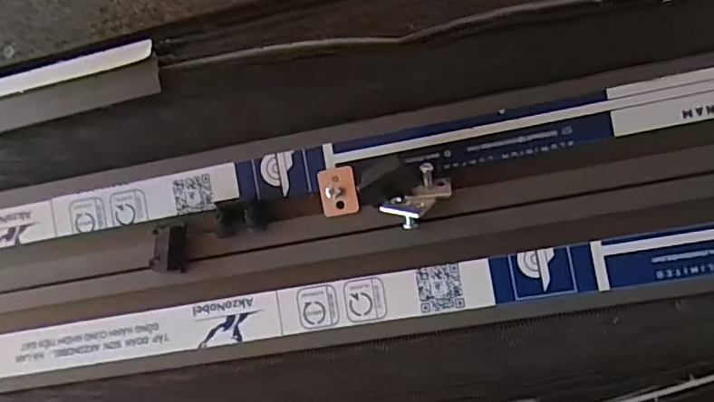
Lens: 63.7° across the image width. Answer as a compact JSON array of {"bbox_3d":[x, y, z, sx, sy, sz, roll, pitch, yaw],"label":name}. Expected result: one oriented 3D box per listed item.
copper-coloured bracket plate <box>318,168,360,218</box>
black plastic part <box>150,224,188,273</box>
[{"bbox_3d":[-0.008,-0.004,0.254,0.017,0.009,0.021,-8,85,9],"label":"copper-coloured bracket plate"},{"bbox_3d":[-0.086,0.022,0.263,0.013,0.011,0.021,4,87,9],"label":"black plastic part"}]

